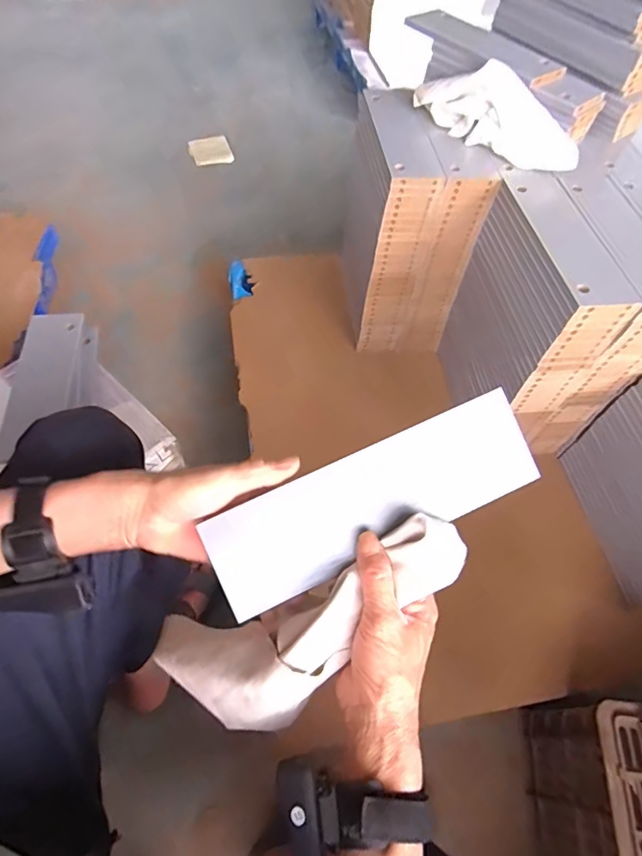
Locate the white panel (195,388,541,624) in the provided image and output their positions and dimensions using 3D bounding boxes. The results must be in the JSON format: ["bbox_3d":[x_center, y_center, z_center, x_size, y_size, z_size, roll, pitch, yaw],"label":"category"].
[{"bbox_3d":[0.043,0.058,0.382,0.265,0.008,0.082,-24,89,-6],"label":"white panel"}]

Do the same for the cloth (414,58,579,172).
[{"bbox_3d":[0.255,-0.466,0.712,0.276,0.090,0.042,38,63,19],"label":"cloth"}]

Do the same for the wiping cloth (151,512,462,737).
[{"bbox_3d":[-0.012,0.152,0.380,0.266,0.058,0.109,-32,61,9],"label":"wiping cloth"}]

